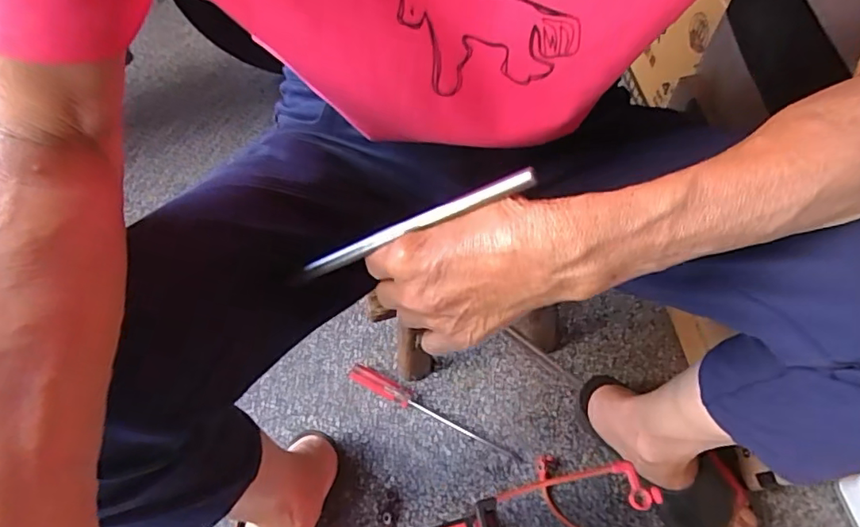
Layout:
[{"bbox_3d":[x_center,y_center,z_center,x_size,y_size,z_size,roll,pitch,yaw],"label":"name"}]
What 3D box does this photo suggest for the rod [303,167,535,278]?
[{"bbox_3d":[-0.014,-0.020,0.306,0.159,0.009,0.009,-21,60,28],"label":"rod"}]

